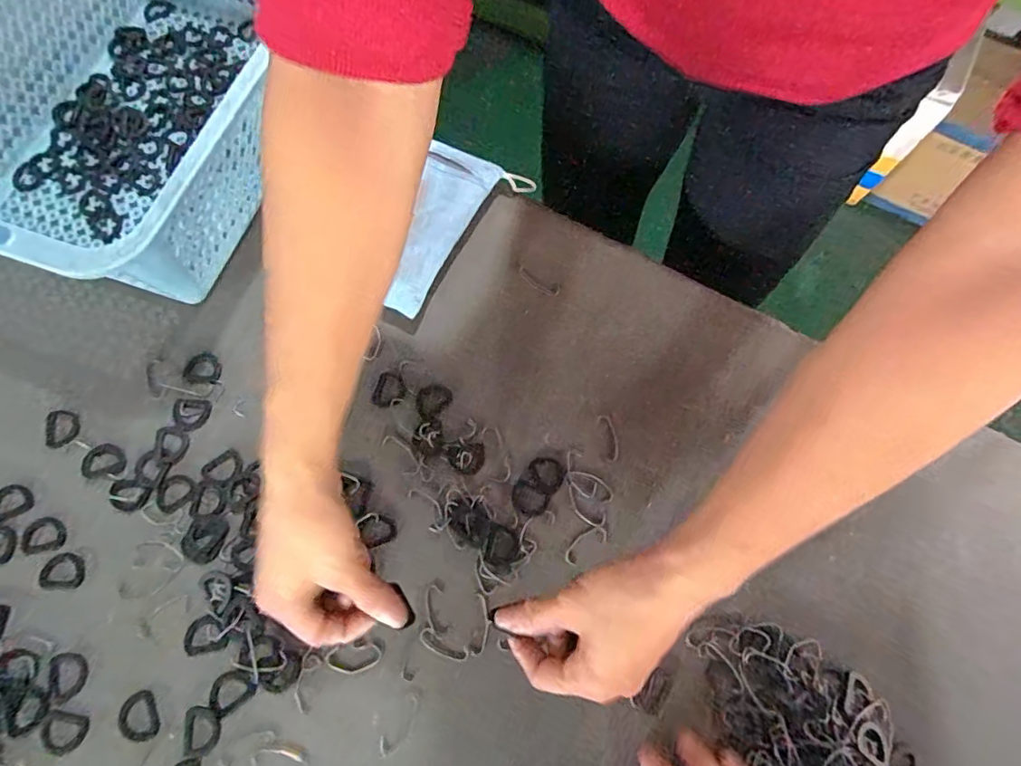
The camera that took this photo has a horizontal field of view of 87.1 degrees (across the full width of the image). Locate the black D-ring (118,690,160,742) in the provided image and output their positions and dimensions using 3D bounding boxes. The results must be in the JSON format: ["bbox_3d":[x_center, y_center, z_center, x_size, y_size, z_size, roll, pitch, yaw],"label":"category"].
[{"bbox_3d":[-0.245,0.220,0.352,0.026,0.004,0.030,-19,72,-8],"label":"black D-ring"}]

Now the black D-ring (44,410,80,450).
[{"bbox_3d":[-0.346,0.034,0.413,0.023,0.004,0.031,-13,71,-6],"label":"black D-ring"}]

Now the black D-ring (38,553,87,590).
[{"bbox_3d":[-0.317,0.134,0.380,0.030,0.004,0.025,7,70,1],"label":"black D-ring"}]

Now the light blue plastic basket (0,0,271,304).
[{"bbox_3d":[-0.315,-0.262,0.454,0.288,0.119,0.383,18,71,5],"label":"light blue plastic basket"}]

